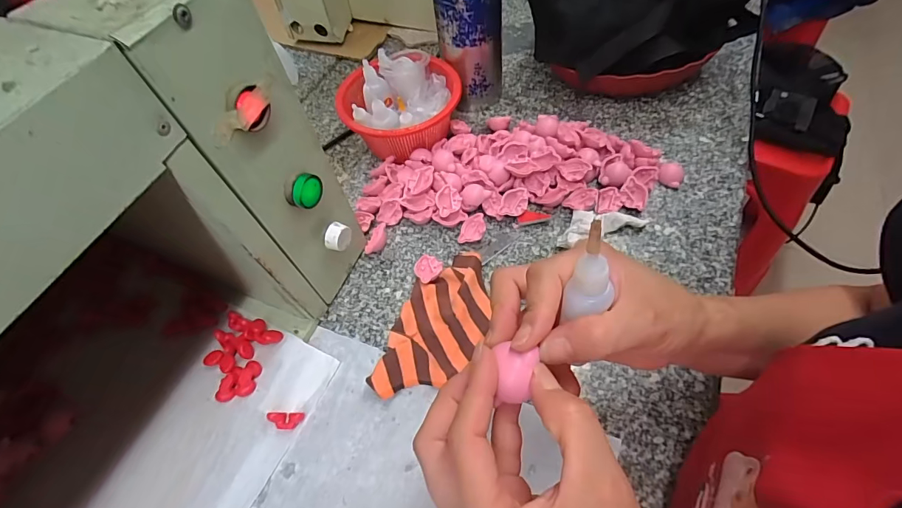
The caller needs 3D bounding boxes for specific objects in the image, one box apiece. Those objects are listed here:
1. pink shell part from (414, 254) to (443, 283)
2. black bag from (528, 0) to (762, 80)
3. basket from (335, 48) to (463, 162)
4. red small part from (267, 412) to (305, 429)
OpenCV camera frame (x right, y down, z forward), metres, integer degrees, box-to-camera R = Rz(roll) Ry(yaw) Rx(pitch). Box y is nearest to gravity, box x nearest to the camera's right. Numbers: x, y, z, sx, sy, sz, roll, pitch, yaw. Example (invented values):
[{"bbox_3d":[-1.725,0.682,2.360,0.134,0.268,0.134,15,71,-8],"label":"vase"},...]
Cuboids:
[{"bbox_3d":[-0.024,0.016,0.439,0.030,0.015,0.030,-3,57,4],"label":"pink shell part"},{"bbox_3d":[0.234,-0.289,0.496,0.275,0.097,0.098,-2,57,5],"label":"black bag"},{"bbox_3d":[-0.063,-0.175,0.528,0.148,0.089,0.141,2,58,7],"label":"basket"},{"bbox_3d":[-0.147,0.147,0.369,0.030,0.004,0.014,8,57,-14],"label":"red small part"}]

